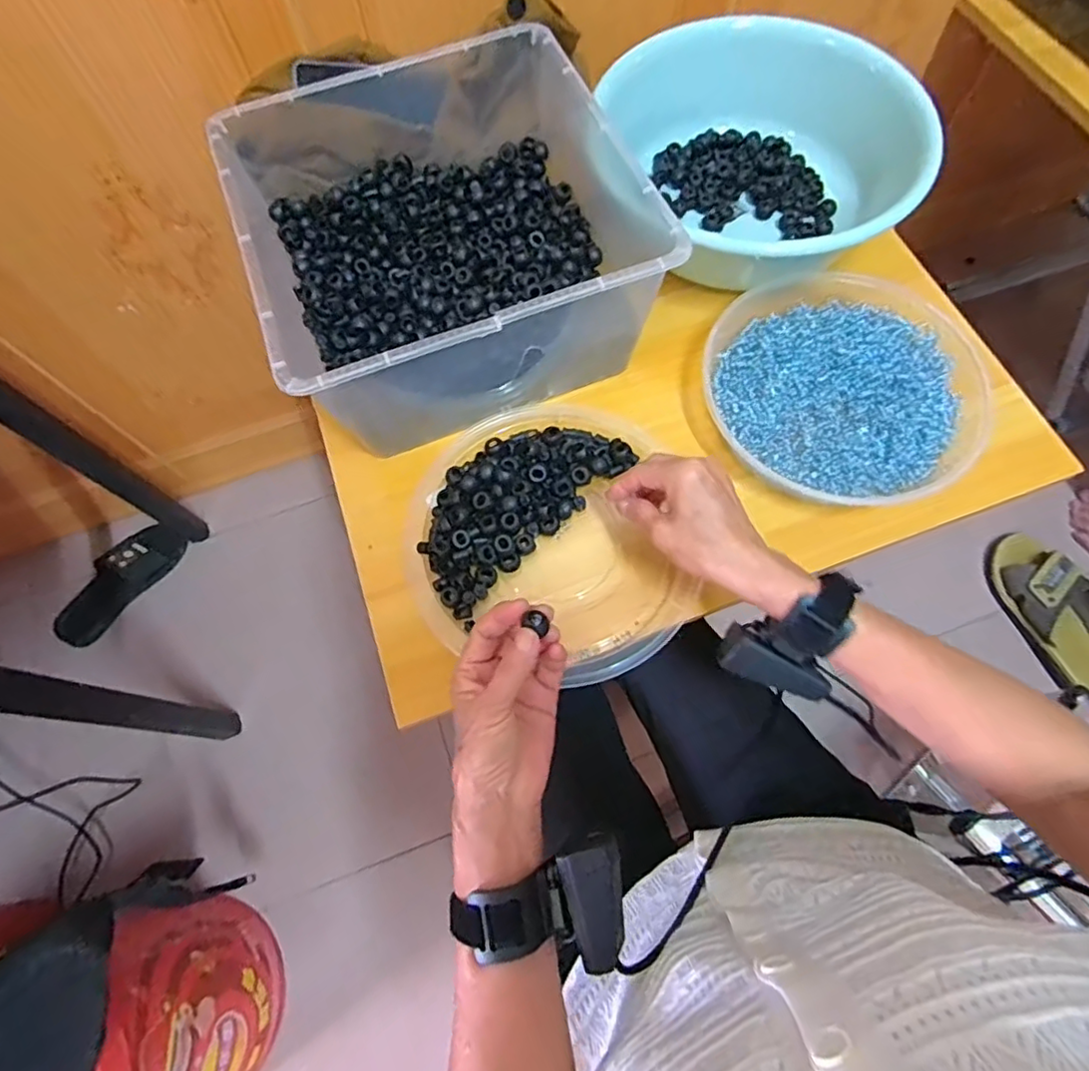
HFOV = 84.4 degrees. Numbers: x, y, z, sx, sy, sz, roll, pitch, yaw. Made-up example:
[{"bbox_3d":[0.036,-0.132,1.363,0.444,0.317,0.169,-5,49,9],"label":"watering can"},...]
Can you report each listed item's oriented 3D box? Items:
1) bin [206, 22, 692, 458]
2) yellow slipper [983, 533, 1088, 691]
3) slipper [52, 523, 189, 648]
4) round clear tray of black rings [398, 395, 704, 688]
[{"bbox_3d":[-0.086,-0.252,0.521,0.291,0.139,0.308,-22,70,-6],"label":"bin"},{"bbox_3d":[0.781,0.112,0.917,0.114,0.063,0.255,-17,70,-5],"label":"yellow slipper"},{"bbox_3d":[-0.712,0.083,1.002,0.082,0.059,0.236,34,74,13],"label":"slipper"},{"bbox_3d":[-0.004,-0.005,0.489,0.214,0.031,0.239,-8,69,-1],"label":"round clear tray of black rings"}]

